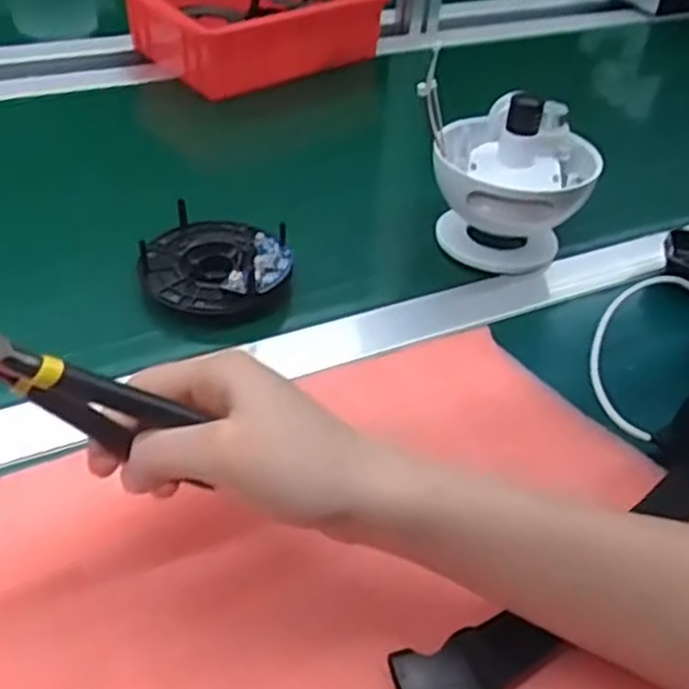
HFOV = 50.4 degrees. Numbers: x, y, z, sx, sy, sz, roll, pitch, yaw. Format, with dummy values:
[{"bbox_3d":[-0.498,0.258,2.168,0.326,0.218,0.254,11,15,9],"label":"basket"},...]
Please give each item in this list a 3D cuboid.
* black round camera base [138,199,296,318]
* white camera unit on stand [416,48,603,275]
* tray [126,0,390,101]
[{"bbox_3d":[-0.090,-0.063,0.514,0.102,0.024,0.098,-9,44,-15],"label":"black round camera base"},{"bbox_3d":[0.122,-0.127,0.553,0.120,0.121,0.111,23,45,18],"label":"white camera unit on stand"},{"bbox_3d":[-0.088,-0.355,0.790,0.247,0.077,0.166,-25,51,-29],"label":"tray"}]

